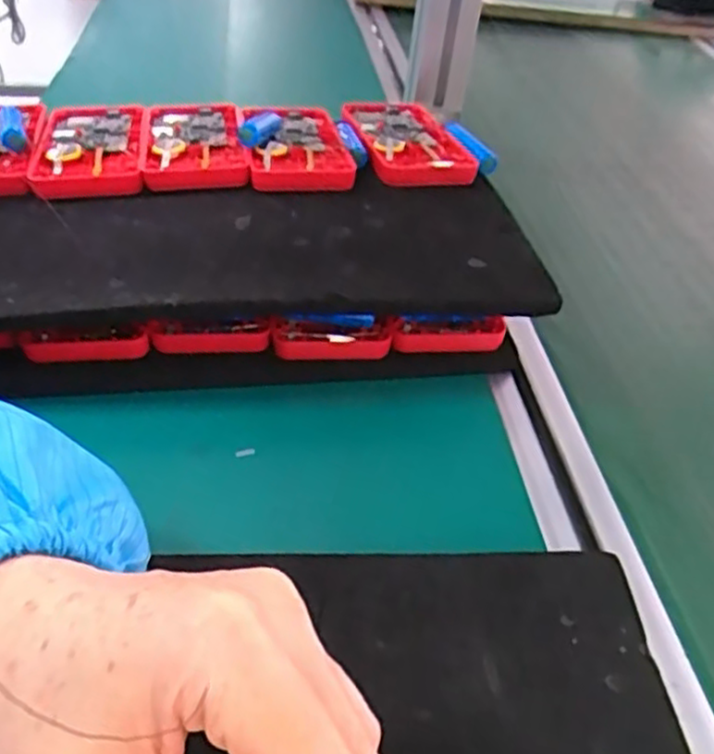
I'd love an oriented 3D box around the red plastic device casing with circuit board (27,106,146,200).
[{"bbox_3d":[-0.161,-0.140,0.439,0.060,0.012,0.120,-4,43,-11],"label":"red plastic device casing with circuit board"}]

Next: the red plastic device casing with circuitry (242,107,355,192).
[{"bbox_3d":[-0.039,-0.145,0.450,0.059,0.011,0.105,-3,42,-10],"label":"red plastic device casing with circuitry"}]

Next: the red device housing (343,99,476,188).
[{"bbox_3d":[0.031,-0.157,0.480,0.062,0.015,0.114,-8,43,-15],"label":"red device housing"}]

